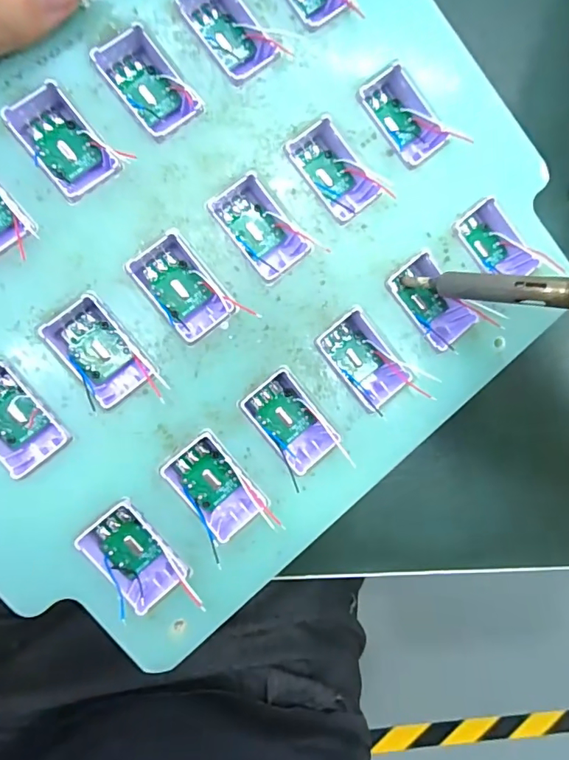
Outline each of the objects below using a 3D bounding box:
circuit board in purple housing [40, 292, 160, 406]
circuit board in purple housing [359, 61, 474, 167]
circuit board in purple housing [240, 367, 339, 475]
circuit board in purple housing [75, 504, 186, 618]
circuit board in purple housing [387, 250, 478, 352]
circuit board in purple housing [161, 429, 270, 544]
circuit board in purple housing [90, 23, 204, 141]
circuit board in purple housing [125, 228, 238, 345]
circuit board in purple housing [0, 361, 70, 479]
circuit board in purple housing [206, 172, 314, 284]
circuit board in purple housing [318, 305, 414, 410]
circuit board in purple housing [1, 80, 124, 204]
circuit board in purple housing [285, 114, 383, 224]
[{"bbox_3d":[-0.057,-0.009,0.149,0.019,0.011,0.032,-39,96,-7],"label":"circuit board in purple housing"},{"bbox_3d":[0.041,-0.091,0.166,0.021,0.011,0.035,-36,95,-8],"label":"circuit board in purple housing"},{"bbox_3d":[0.002,0.013,0.159,0.018,0.010,0.031,-38,96,-8],"label":"circuit board in purple housing"},{"bbox_3d":[-0.047,0.055,0.149,0.019,0.010,0.030,-38,96,-8],"label":"circuit board in purple housing"},{"bbox_3d":[0.051,-0.028,0.169,0.022,0.010,0.032,-41,96,-7],"label":"circuit board in purple housing"},{"bbox_3d":[-0.023,0.034,0.154,0.020,0.010,0.031,-40,96,-7],"label":"circuit board in purple housing"},{"bbox_3d":[-0.043,-0.093,0.151,0.019,0.010,0.033,-38,96,-8],"label":"circuit board in purple housing"},{"bbox_3d":[-0.033,-0.029,0.153,0.020,0.010,0.032,-39,96,-8],"label":"circuit board in purple housing"},{"bbox_3d":[-0.082,0.011,0.145,0.020,0.015,0.032,-39,96,-8],"label":"circuit board in purple housing"},{"bbox_3d":[-0.008,-0.050,0.158,0.020,0.010,0.033,-39,96,-8],"label":"circuit board in purple housing"},{"bbox_3d":[0.026,-0.007,0.163,0.020,0.011,0.031,-39,96,-7],"label":"circuit board in purple housing"},{"bbox_3d":[-0.068,-0.072,0.147,0.020,0.010,0.033,-38,96,-8],"label":"circuit board in purple housing"},{"bbox_3d":[0.016,-0.070,0.162,0.020,0.011,0.032,-38,96,-8],"label":"circuit board in purple housing"}]

